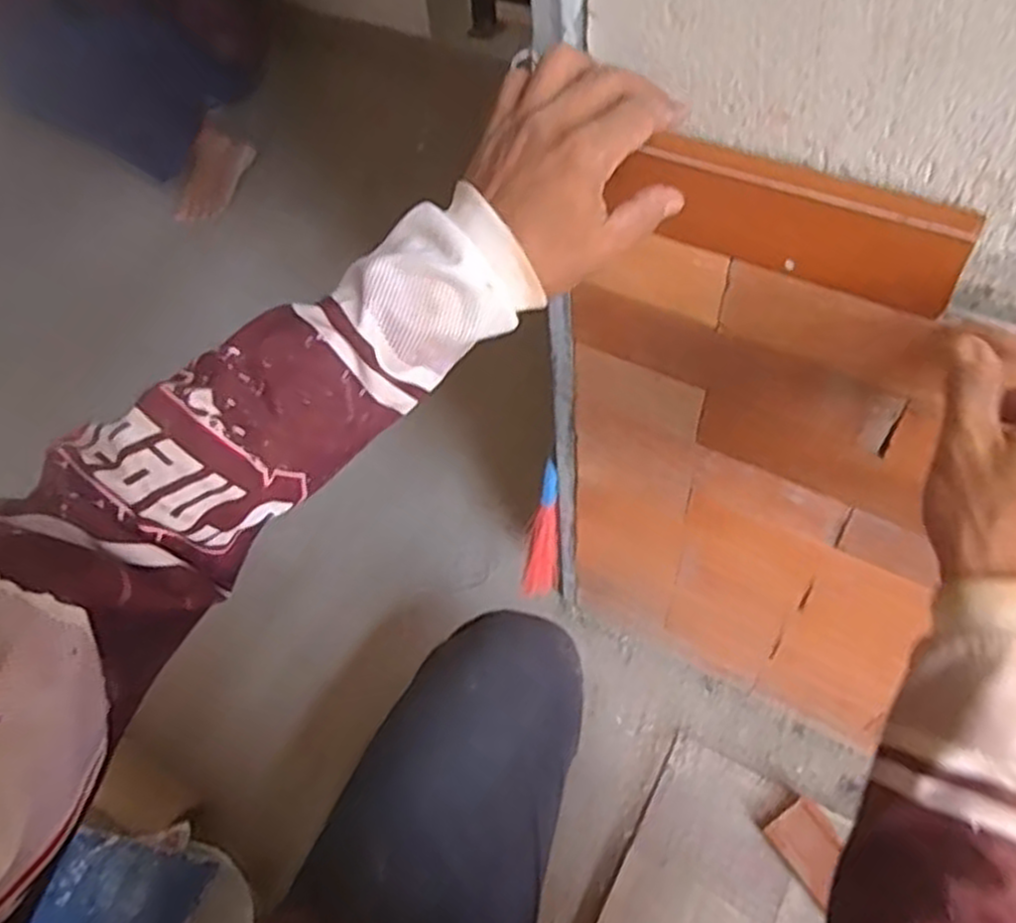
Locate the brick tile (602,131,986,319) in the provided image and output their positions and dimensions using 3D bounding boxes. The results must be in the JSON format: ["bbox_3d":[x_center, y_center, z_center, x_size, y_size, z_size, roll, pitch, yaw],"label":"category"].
[{"bbox_3d":[0.154,-0.134,0.437,0.186,0.065,0.018,25,61,19],"label":"brick tile"}]

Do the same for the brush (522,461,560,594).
[{"bbox_3d":[0.041,0.073,0.834,0.031,0.175,0.026,15,36,15],"label":"brush"}]

